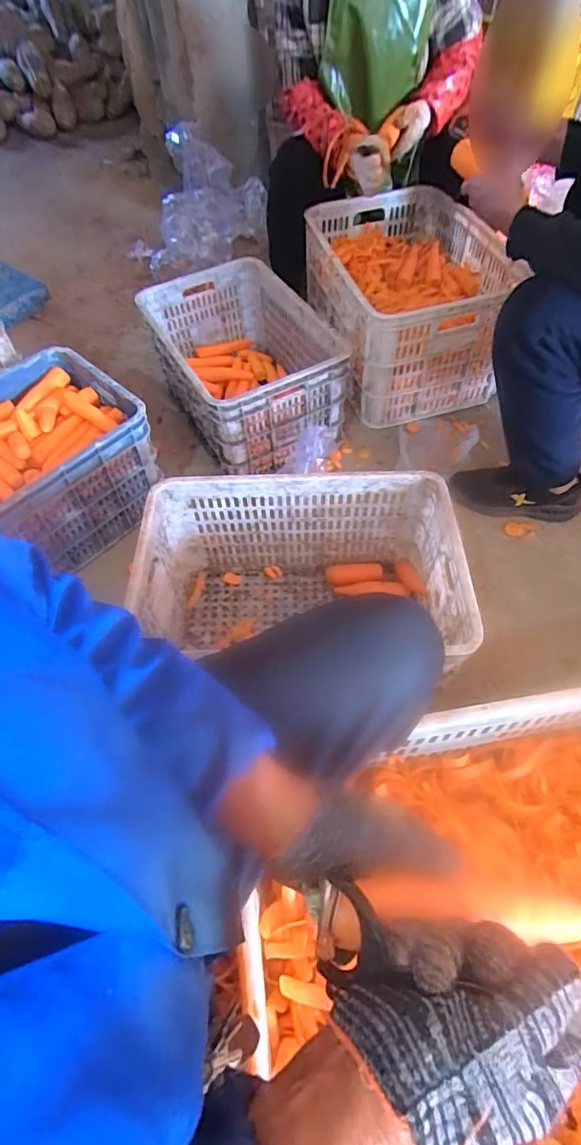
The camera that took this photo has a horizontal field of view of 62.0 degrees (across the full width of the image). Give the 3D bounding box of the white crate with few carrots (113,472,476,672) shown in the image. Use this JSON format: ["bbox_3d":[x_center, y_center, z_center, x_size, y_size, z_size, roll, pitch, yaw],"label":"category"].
[{"bbox_3d":[0.016,0.040,0.879,0.518,0.279,0.336,0,57,3],"label":"white crate with few carrots"}]

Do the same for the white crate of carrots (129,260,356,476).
[{"bbox_3d":[-0.125,-0.536,1.234,0.342,0.226,0.525,-27,60,-14],"label":"white crate of carrots"}]

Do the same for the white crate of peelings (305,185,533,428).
[{"bbox_3d":[0.307,-0.740,1.330,0.428,0.297,0.582,-13,58,-5],"label":"white crate of peelings"}]

